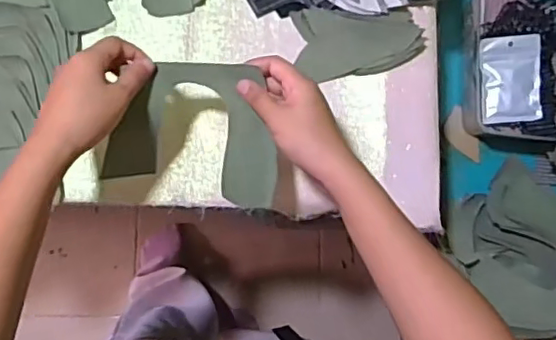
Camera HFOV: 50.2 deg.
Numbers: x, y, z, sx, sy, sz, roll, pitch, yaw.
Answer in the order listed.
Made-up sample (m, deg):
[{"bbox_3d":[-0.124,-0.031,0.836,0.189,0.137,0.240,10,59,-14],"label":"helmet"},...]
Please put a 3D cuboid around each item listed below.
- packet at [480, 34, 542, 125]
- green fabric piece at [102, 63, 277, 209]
[{"bbox_3d":[0.269,-0.104,0.683,0.064,0.009,0.099,-2,96,6],"label":"packet"},{"bbox_3d":[-0.071,-0.035,0.527,0.145,0.060,0.113,12,82,-5],"label":"green fabric piece"}]

